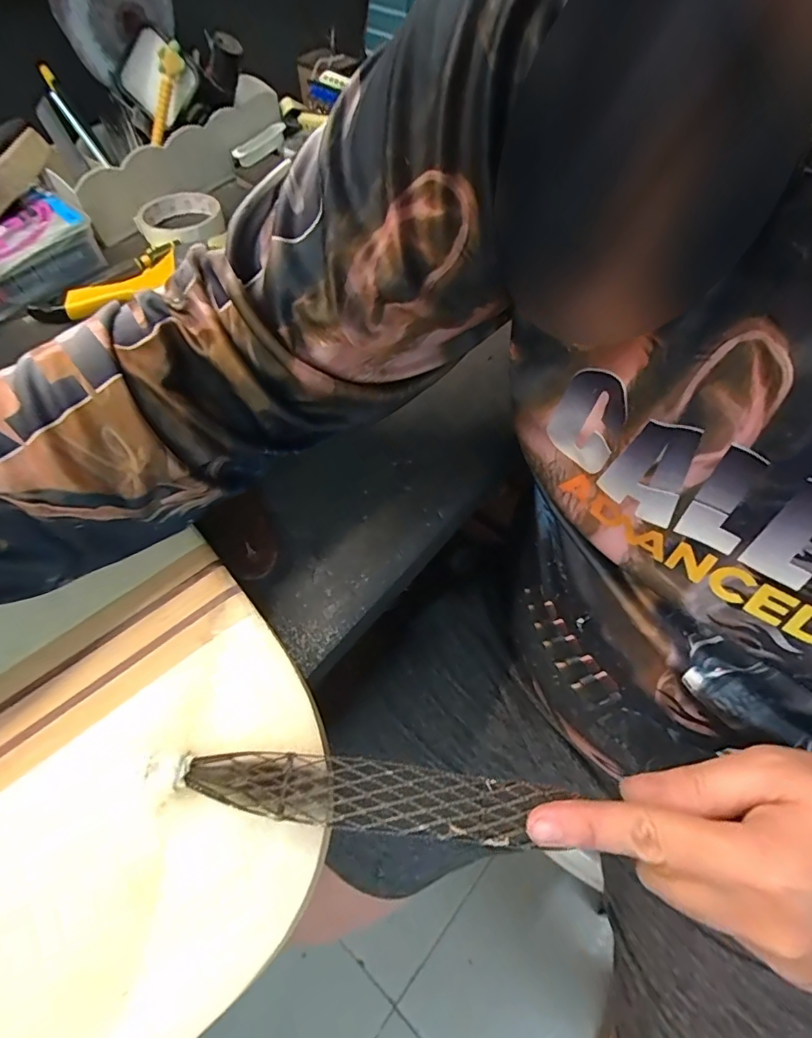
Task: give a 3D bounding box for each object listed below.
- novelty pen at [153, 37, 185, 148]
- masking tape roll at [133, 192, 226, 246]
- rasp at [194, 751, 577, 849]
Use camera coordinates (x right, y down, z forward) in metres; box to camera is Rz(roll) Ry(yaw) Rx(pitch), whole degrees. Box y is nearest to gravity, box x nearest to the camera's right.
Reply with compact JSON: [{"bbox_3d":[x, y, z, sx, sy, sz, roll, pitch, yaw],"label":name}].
[{"bbox_3d":[-0.245,-0.431,0.501,0.012,0.019,0.096,21,101,15],"label":"novelty pen"},{"bbox_3d":[-0.235,-0.311,0.518,0.083,0.022,0.093,-25,61,-13],"label":"masking tape roll"},{"bbox_3d":[-0.016,0.129,0.231,0.161,0.010,0.028,8,59,-2],"label":"rasp"}]

